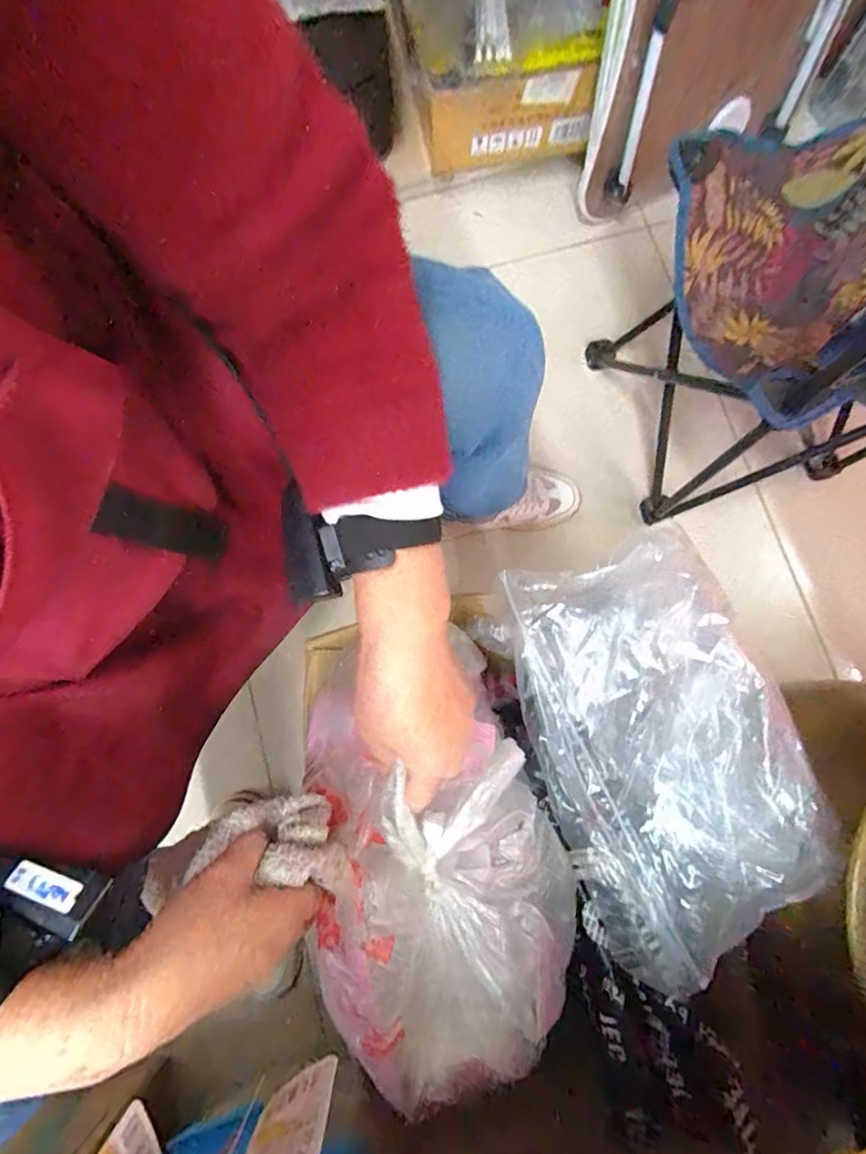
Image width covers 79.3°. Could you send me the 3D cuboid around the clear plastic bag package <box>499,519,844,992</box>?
[{"bbox_3d":[0.182,0.132,0.415,0.188,0.071,0.319,-14,79,-3],"label":"clear plastic bag package"}]

